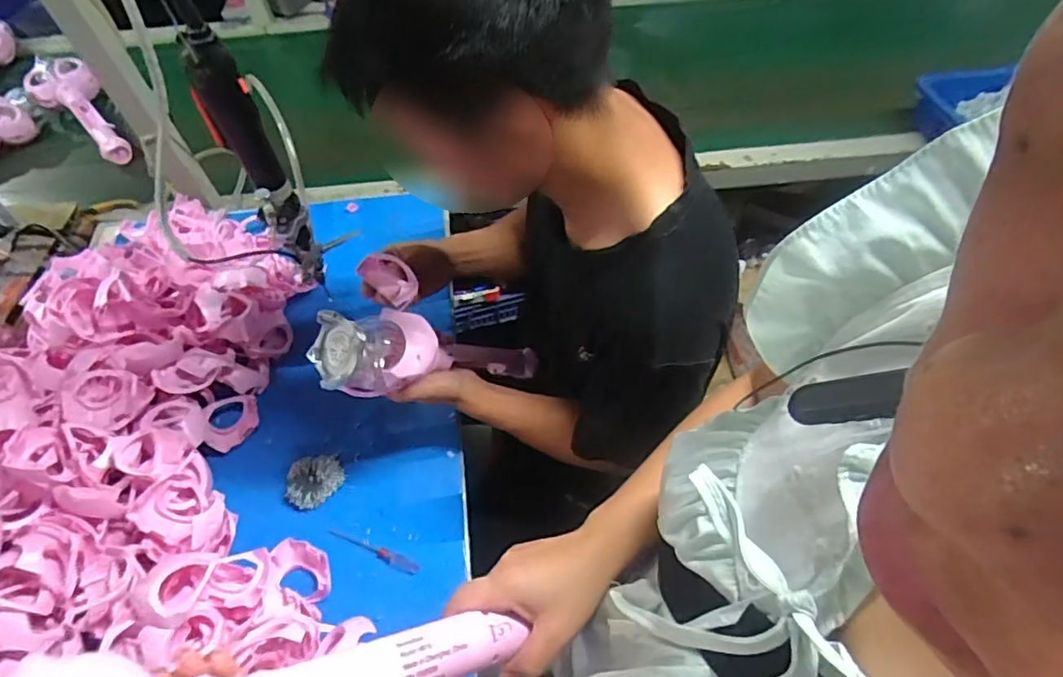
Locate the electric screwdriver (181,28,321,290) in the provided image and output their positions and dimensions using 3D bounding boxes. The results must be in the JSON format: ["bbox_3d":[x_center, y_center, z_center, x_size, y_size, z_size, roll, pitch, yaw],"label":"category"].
[{"bbox_3d":[-0.267,-0.155,0.576,0.041,0.306,0.046,-29,59,-17],"label":"electric screwdriver"}]

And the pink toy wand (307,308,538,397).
[{"bbox_3d":[-0.098,0.027,0.692,0.089,0.339,0.104,46,108,28],"label":"pink toy wand"}]

